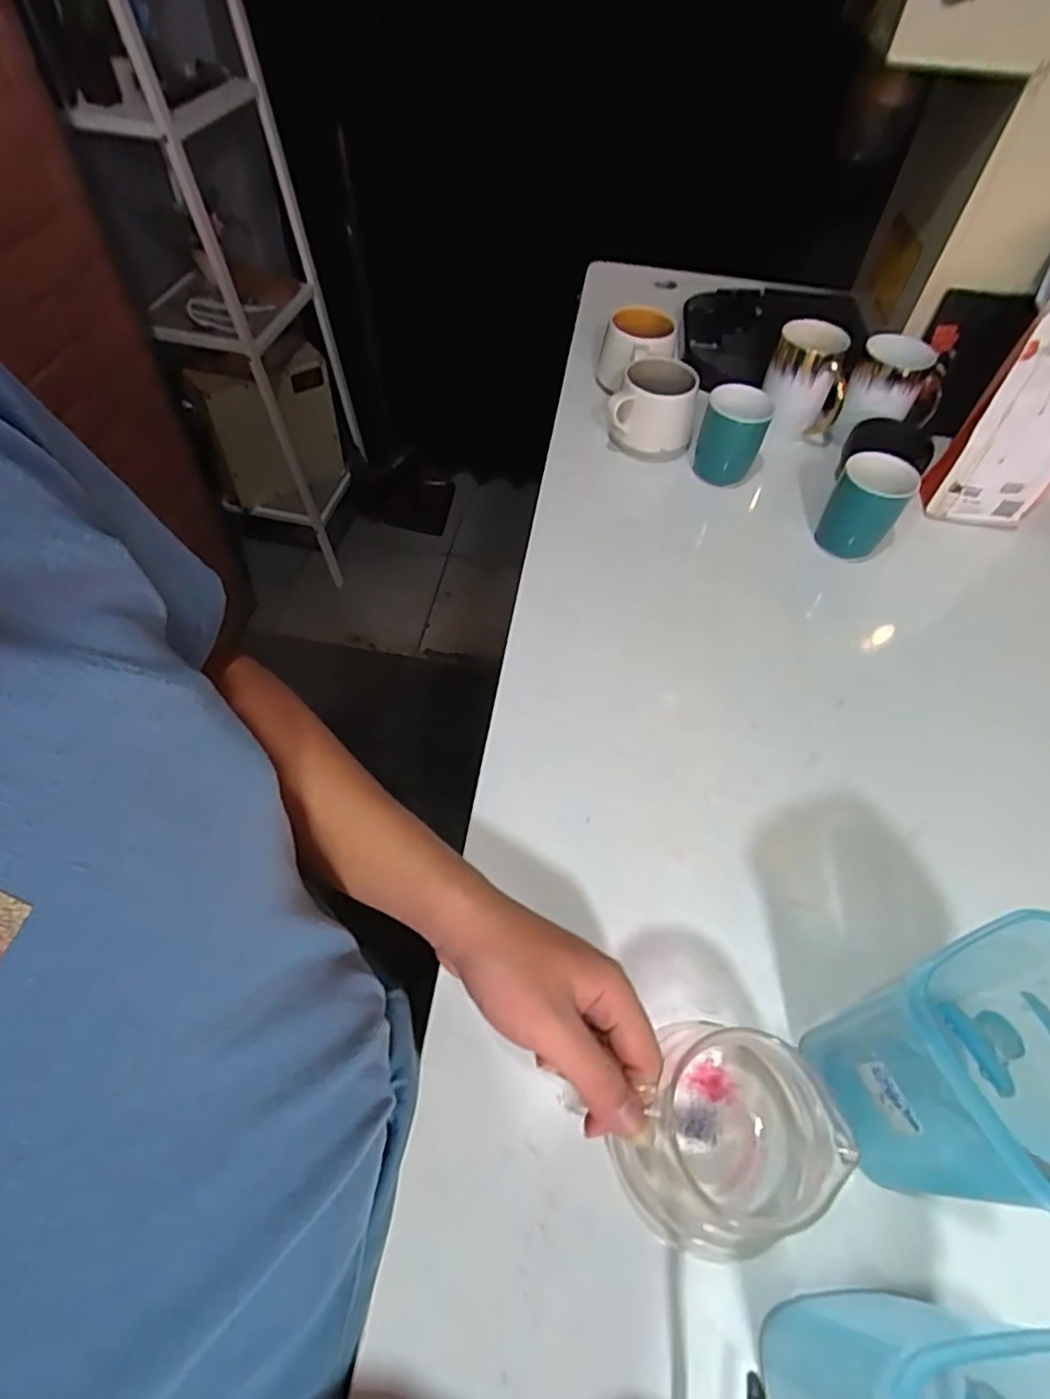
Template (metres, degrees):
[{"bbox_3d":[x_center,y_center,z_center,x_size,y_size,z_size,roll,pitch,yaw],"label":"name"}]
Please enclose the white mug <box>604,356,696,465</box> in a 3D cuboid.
[{"bbox_3d":[0.137,-0.316,0.715,0.092,0.073,0.095,8,55,2],"label":"white mug"}]

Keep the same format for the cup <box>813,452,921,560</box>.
[{"bbox_3d":[0.323,-0.182,0.631,0.063,0.090,0.062,30,58,16],"label":"cup"}]

